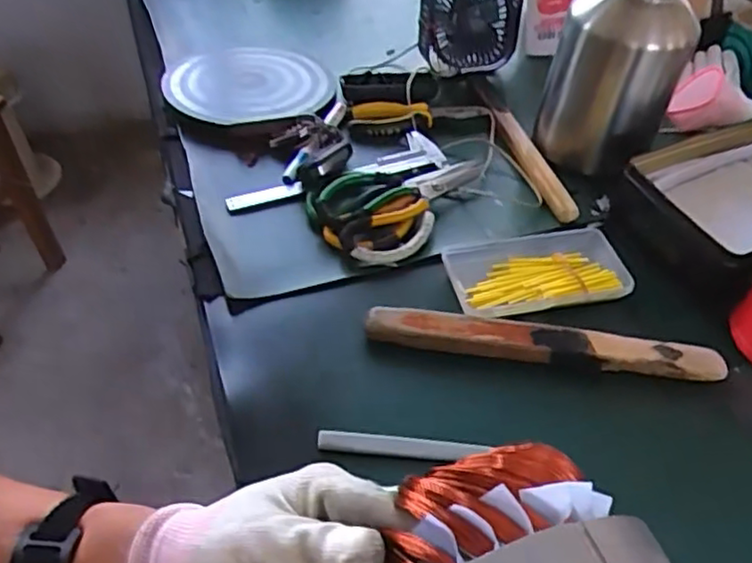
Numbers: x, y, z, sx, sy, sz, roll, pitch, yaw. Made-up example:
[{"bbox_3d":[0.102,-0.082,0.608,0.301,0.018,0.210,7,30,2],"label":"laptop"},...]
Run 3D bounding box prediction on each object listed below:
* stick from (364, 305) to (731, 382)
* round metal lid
[{"bbox_3d":[0.131,0.047,0.530,0.271,0.020,0.028,6,47,4],"label":"stick"},{"bbox_3d":[-0.144,-0.227,0.779,0.191,0.023,0.180,1,41,-1],"label":"round metal lid"}]

